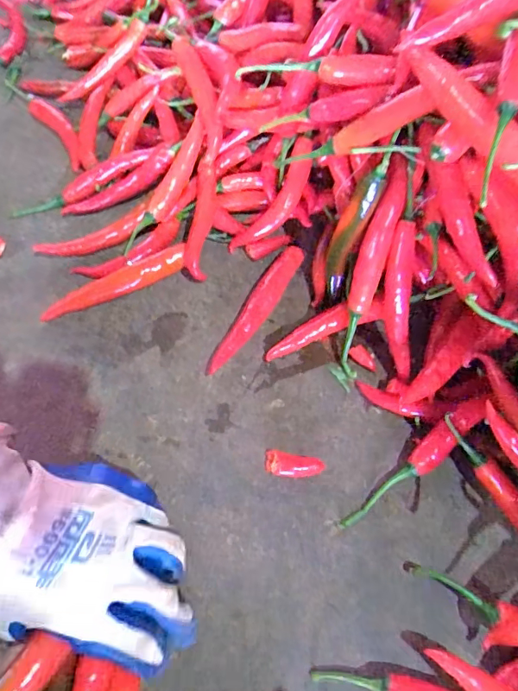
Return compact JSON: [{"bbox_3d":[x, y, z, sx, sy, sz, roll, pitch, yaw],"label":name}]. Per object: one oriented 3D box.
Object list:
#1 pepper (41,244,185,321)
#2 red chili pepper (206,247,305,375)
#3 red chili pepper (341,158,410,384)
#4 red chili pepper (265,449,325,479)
[{"bbox_3d":[-0.129,-0.056,0.431,0.132,0.017,0.022,-22,63,-13],"label":"pepper"},{"bbox_3d":[0.000,-0.032,0.420,0.025,0.020,0.138,25,63,12],"label":"red chili pepper"},{"bbox_3d":[0.086,-0.058,0.374,0.021,0.168,0.015,16,18,8],"label":"red chili pepper"},{"bbox_3d":[0.025,0.089,0.353,0.042,0.011,0.017,11,61,5],"label":"red chili pepper"}]

